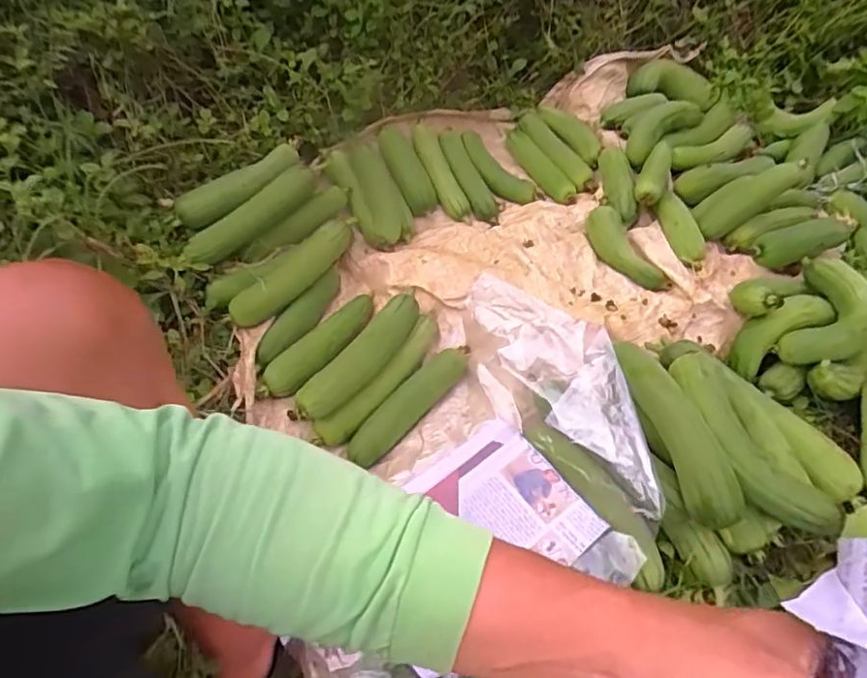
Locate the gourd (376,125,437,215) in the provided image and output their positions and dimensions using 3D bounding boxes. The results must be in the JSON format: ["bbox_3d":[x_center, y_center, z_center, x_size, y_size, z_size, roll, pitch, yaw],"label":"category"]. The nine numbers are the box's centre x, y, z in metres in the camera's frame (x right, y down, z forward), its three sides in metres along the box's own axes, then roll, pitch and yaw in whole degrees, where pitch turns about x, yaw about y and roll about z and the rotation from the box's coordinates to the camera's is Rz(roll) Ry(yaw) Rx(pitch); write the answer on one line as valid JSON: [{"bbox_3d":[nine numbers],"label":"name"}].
[{"bbox_3d":[-0.054,-0.327,1.094,0.063,0.043,0.199,-19,67,-11],"label":"gourd"}]

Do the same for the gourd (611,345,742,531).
[{"bbox_3d":[0.274,0.093,0.659,0.052,0.048,0.246,-13,54,-6],"label":"gourd"}]

